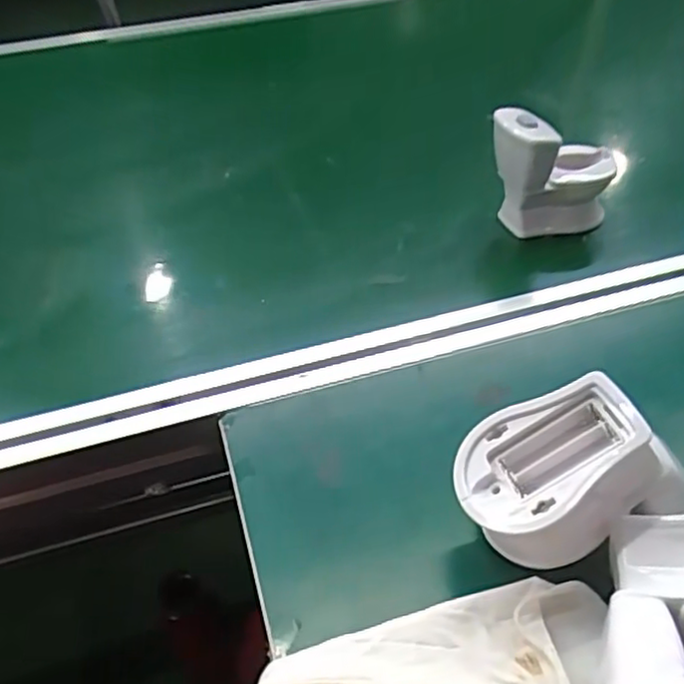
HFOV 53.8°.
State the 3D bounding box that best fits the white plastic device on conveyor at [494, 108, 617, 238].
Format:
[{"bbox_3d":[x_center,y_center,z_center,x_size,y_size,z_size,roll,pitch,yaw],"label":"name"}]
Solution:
[{"bbox_3d":[0.178,-0.147,0.565,0.085,0.093,0.057,-16,45,-13],"label":"white plastic device on conveyor"}]

